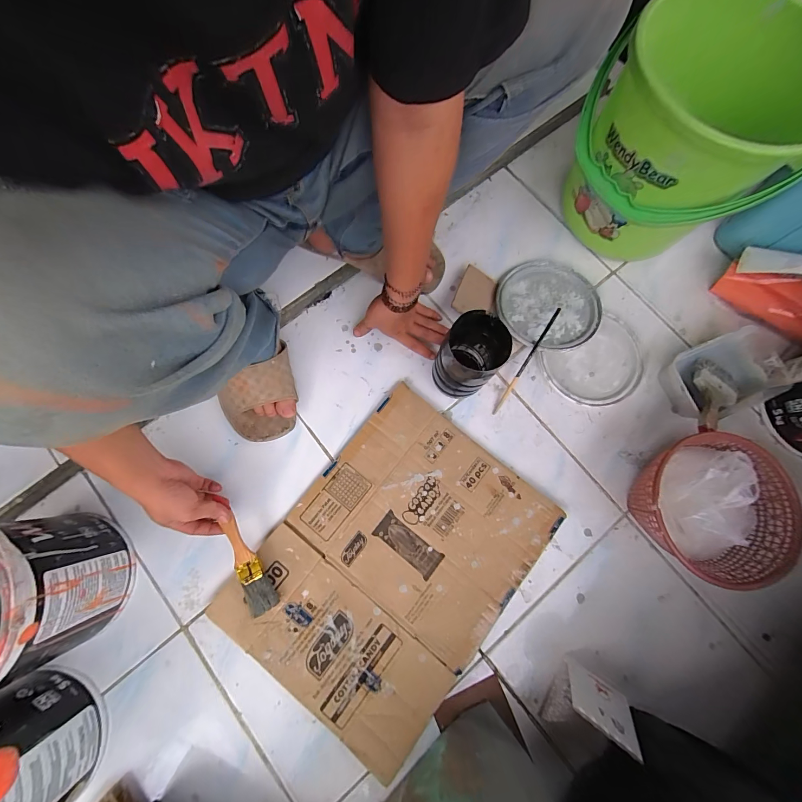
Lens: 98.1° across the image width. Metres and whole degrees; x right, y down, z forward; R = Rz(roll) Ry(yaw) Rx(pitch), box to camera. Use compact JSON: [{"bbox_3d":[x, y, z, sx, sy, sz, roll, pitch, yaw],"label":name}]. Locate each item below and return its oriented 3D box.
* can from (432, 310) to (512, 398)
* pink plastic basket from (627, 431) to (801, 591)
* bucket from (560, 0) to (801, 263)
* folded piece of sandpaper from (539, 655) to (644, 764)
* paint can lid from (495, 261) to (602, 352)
[{"bbox_3d":[0.098,-0.058,0.508,0.077,0.145,0.094,32,78,7],"label":"can"},{"bbox_3d":[0.428,0.149,0.498,0.198,0.103,0.196,-2,76,-2],"label":"pink plastic basket"},{"bbox_3d":[0.442,-0.387,0.548,0.311,0.255,0.263,-36,79,-9],"label":"bucket"},{"bbox_3d":[0.249,0.414,0.452,0.092,0.074,0.092,32,78,7],"label":"folded piece of sandpaper"},{"bbox_3d":[0.250,-0.165,0.596,0.169,0.016,0.173,-1,71,2],"label":"paint can lid"}]

